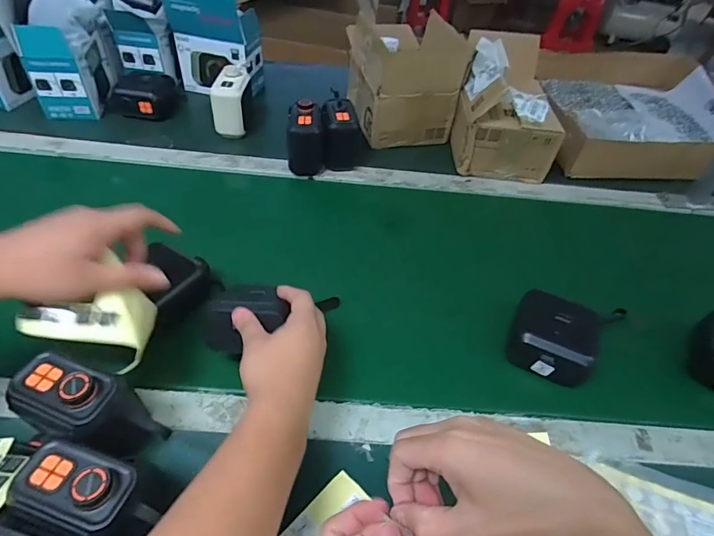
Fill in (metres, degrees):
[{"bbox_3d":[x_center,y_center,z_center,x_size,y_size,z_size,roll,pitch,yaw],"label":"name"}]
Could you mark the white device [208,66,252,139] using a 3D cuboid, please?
[{"bbox_3d":[-0.224,-0.293,0.784,0.064,0.100,0.079,0,47,-6],"label":"white device"}]

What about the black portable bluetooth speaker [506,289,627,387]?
[{"bbox_3d":[0.233,0.079,0.507,0.100,0.056,0.087,25,49,16],"label":"black portable bluetooth speaker"}]

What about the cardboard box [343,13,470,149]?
[{"bbox_3d":[0.079,-0.372,0.836,0.165,0.162,0.236,-8,48,-14],"label":"cardboard box"}]

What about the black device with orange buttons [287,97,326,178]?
[{"bbox_3d":[-0.086,-0.213,0.723,0.061,0.097,0.065,0,47,-6],"label":"black device with orange buttons"}]

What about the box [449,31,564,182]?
[{"bbox_3d":[0.263,-0.295,0.790,0.159,0.163,0.227,6,46,-1],"label":"box"}]

